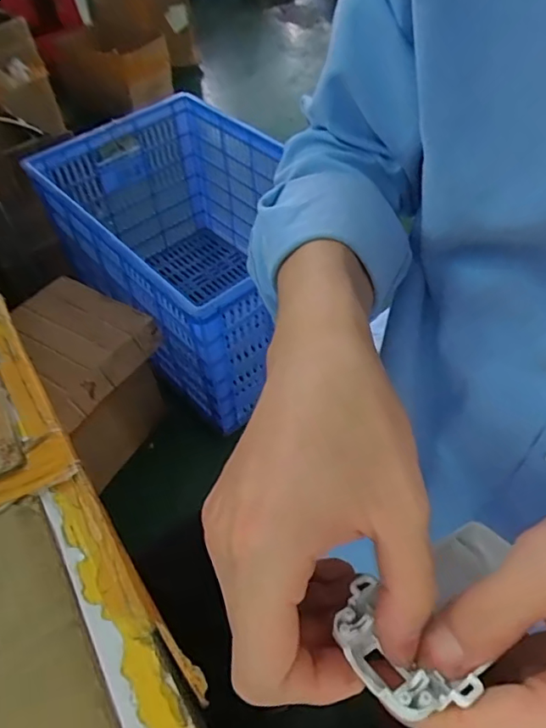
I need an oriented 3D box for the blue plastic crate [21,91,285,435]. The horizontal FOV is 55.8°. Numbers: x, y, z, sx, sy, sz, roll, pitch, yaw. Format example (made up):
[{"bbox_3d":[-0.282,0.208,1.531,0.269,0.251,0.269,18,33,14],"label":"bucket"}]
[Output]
[{"bbox_3d":[-0.166,-0.254,1.193,0.593,0.423,0.483,37,62,26],"label":"blue plastic crate"}]

